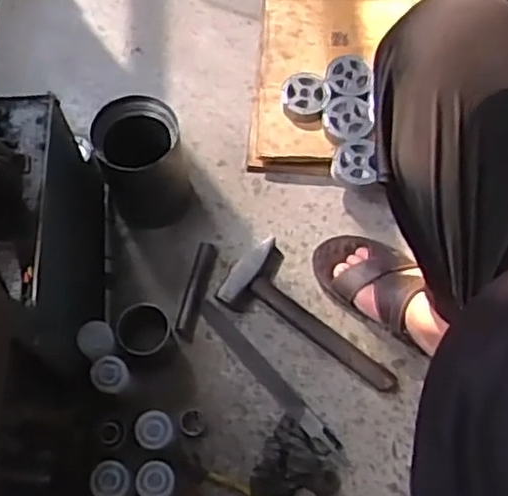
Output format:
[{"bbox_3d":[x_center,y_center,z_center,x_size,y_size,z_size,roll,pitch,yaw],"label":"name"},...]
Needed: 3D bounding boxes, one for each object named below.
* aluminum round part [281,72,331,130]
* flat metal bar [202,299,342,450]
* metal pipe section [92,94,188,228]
[{"bbox_3d":[0.078,-0.232,1.062,0.075,0.027,0.085,15,67,8],"label":"aluminum round part"},{"bbox_3d":[0.016,0.177,0.940,0.027,0.008,0.264,-39,71,-15],"label":"flat metal bar"},{"bbox_3d":[-0.159,-0.120,0.988,0.123,0.168,0.115,-17,67,-7],"label":"metal pipe section"}]

